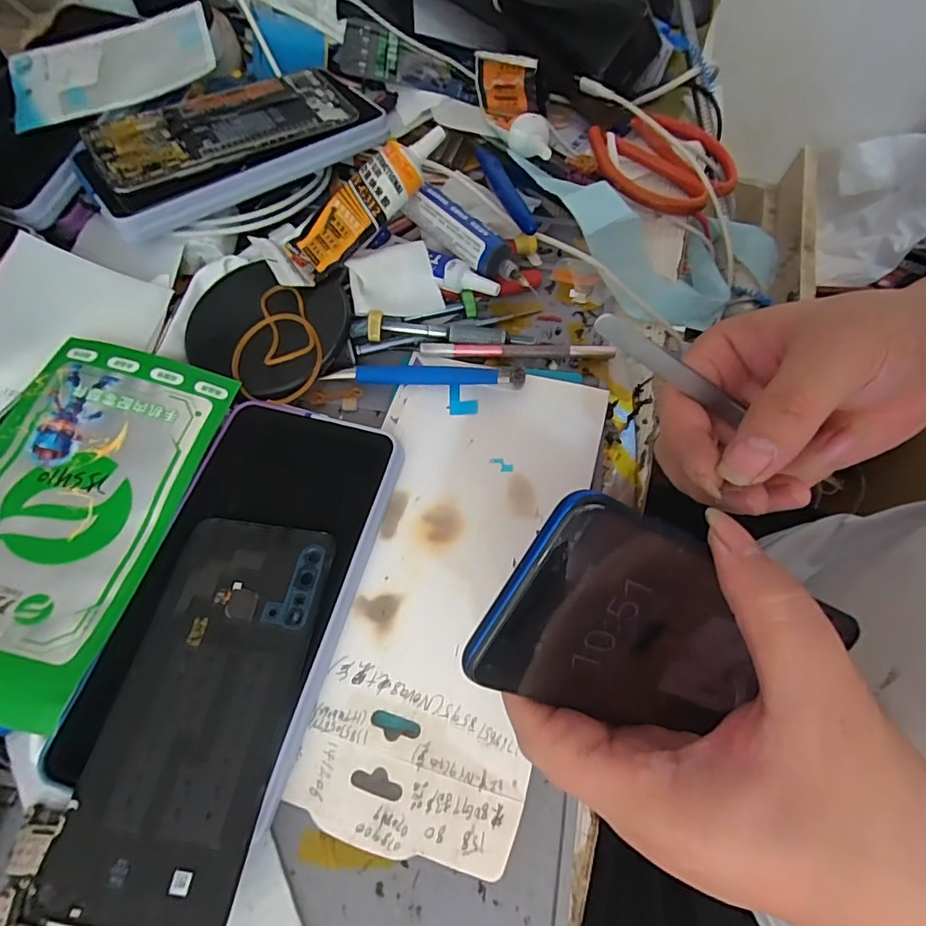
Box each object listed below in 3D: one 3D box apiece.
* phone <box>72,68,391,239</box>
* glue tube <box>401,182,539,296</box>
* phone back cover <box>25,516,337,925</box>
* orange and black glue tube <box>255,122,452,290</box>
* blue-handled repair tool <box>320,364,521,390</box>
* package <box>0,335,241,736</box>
[{"bbox_3d":[-0.146,-0.210,0.330,0.183,0.025,0.099,-32,68,-14],"label":"phone"},{"bbox_3d":[0.003,-0.139,0.319,0.097,0.029,0.019,41,71,18],"label":"glue tube"},{"bbox_3d":[-0.109,0.098,0.215,0.072,0.004,0.154,7,60,3],"label":"phone back cover"},{"bbox_3d":[-0.064,-0.157,0.306,0.126,0.021,0.041,-37,67,7],"label":"orange and black glue tube"},{"bbox_3d":[-0.023,-0.051,0.291,0.114,0.013,0.013,5,64,3],"label":"blue-handled repair tool"},{"bbox_3d":[-0.192,0.019,0.239,0.097,0.013,0.175,15,62,-2],"label":"package"}]

